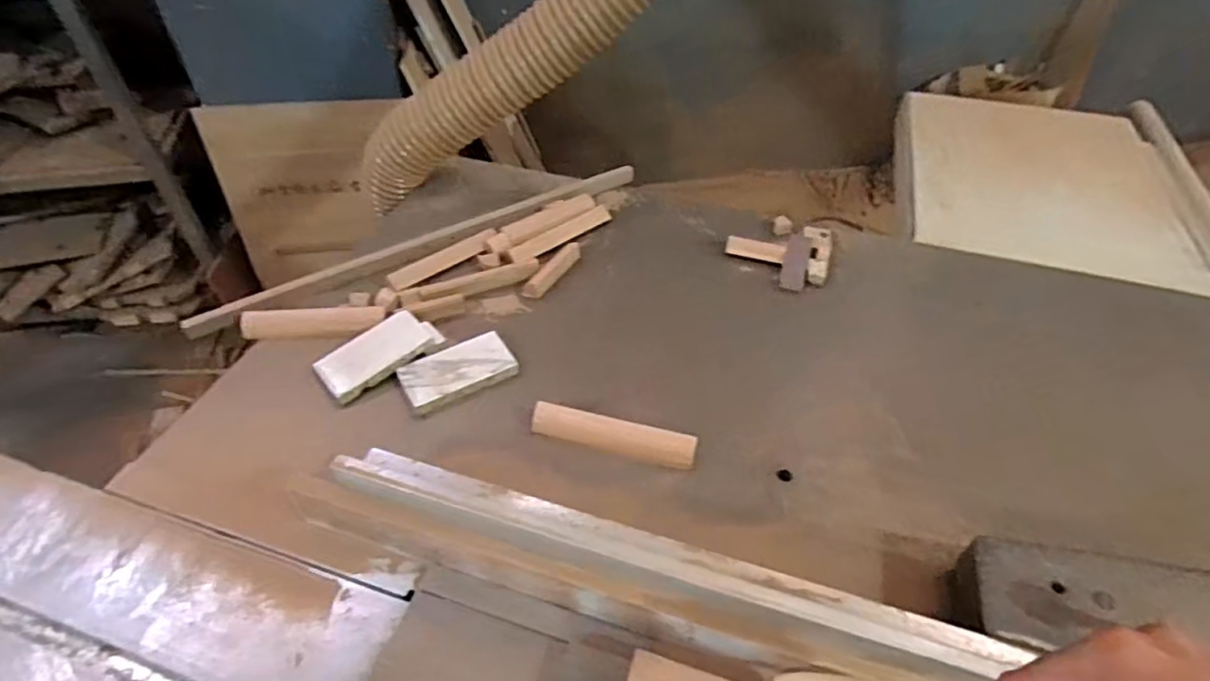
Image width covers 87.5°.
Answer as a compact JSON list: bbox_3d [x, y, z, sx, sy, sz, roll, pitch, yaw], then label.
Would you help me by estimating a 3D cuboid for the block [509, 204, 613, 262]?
[{"bbox_3d":[-0.063,-0.159,0.934,0.176,0.013,0.033,-31,54,-27],"label":"block"}]

